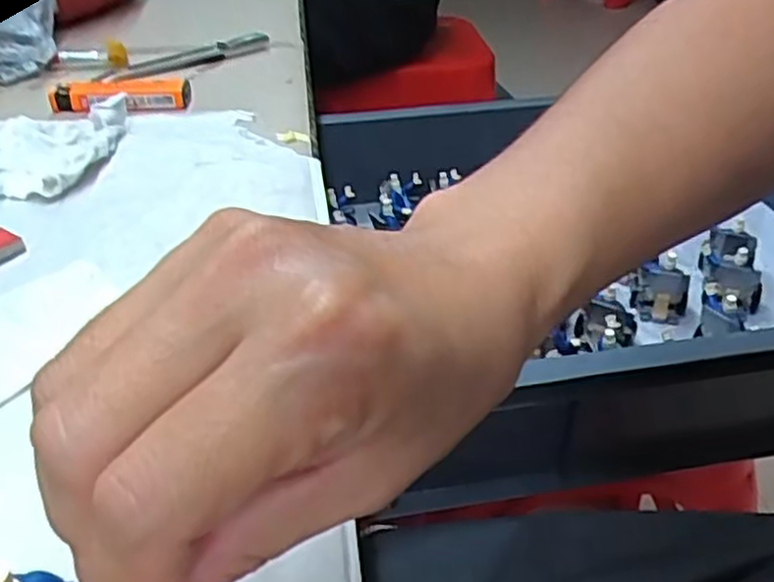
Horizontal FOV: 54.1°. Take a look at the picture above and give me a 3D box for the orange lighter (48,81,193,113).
[{"bbox_3d":[-0.160,-0.119,0.457,0.081,0.014,0.023,-1,35,-1],"label":"orange lighter"}]

